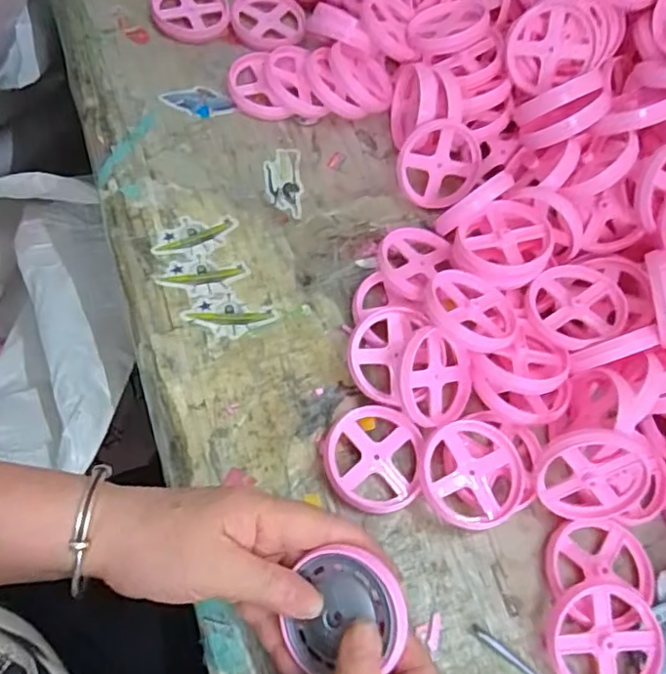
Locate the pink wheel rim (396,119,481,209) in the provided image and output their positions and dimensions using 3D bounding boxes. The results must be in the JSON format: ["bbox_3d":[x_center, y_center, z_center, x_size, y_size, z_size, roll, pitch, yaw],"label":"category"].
[{"bbox_3d":[0.080,-0.134,0.462,0.064,0.065,0.018,10,25,-13],"label":"pink wheel rim"}]

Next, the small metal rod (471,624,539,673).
[{"bbox_3d":[0.099,0.180,0.341,0.046,0.005,0.006,36,64,8],"label":"small metal rod"}]

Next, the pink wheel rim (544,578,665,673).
[{"bbox_3d":[0.154,0.171,0.338,0.062,0.017,0.062,-7,66,-13],"label":"pink wheel rim"}]

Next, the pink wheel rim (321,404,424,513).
[{"bbox_3d":[0.025,0.074,0.372,0.061,0.008,0.065,1,65,-2],"label":"pink wheel rim"}]

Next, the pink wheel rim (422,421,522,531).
[{"bbox_3d":[0.085,0.084,0.367,0.063,0.013,0.063,-9,66,-14],"label":"pink wheel rim"}]

